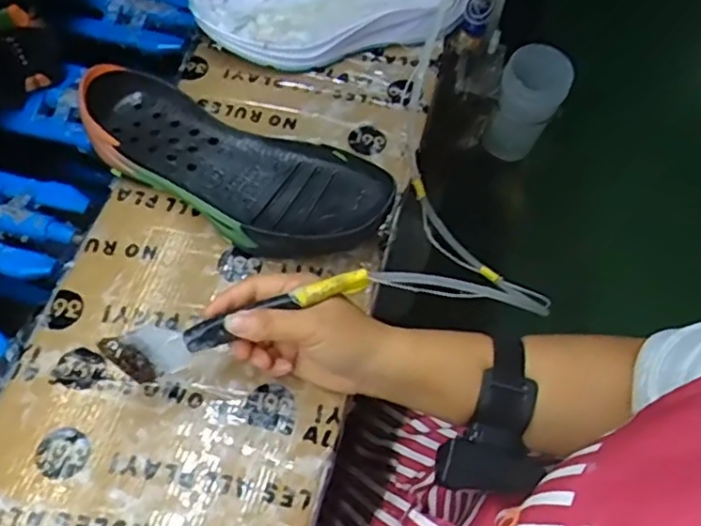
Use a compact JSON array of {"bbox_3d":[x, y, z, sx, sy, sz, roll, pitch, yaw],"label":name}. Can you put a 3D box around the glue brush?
[{"bbox_3d":[-0.073,0.041,0.443,0.178,0.033,0.011,-17,17,-4],"label":"glue brush"}]

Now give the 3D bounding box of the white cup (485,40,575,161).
[{"bbox_3d":[0.212,-0.186,0.825,0.074,0.137,0.084,27,65,8],"label":"white cup"}]

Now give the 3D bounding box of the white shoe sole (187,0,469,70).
[{"bbox_3d":[-0.021,-0.255,0.667,0.267,0.071,0.099,-17,63,-15],"label":"white shoe sole"}]

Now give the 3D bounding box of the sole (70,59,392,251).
[{"bbox_3d":[-0.095,-0.083,0.538,0.265,0.059,0.108,26,61,9],"label":"sole"}]

